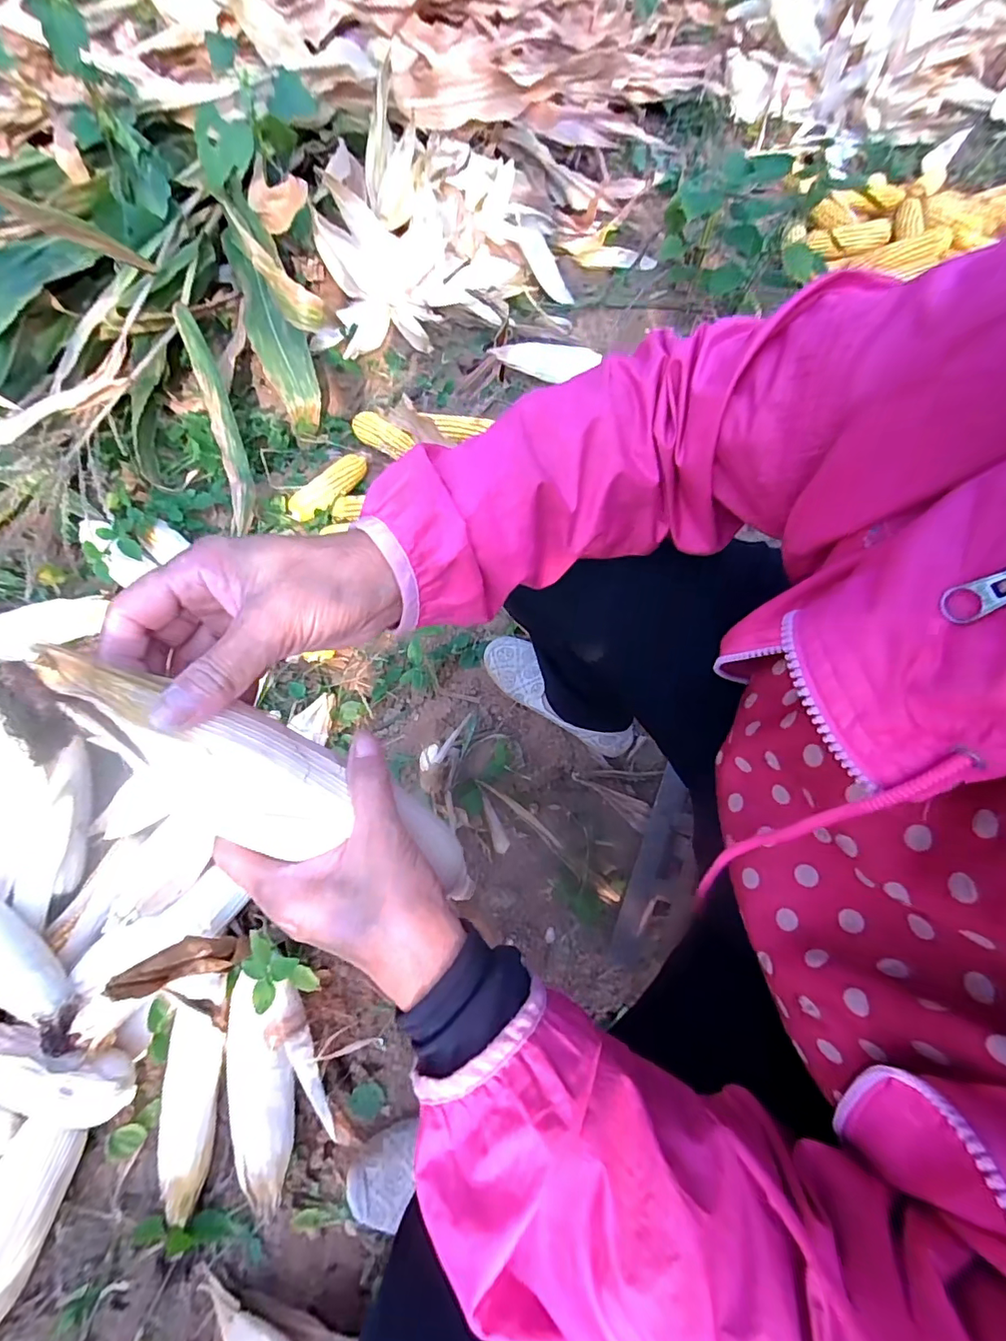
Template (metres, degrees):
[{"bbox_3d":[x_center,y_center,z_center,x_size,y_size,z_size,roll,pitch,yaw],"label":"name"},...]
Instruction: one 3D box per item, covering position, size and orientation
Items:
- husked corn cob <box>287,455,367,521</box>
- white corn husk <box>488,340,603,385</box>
[{"bbox_3d":[-0.288,-0.308,0.874,0.156,0.046,0.059,-37,72,-18],"label":"husked corn cob"},{"bbox_3d":[0.082,-0.595,0.997,0.214,0.057,0.035,-11,67,-23],"label":"white corn husk"}]

